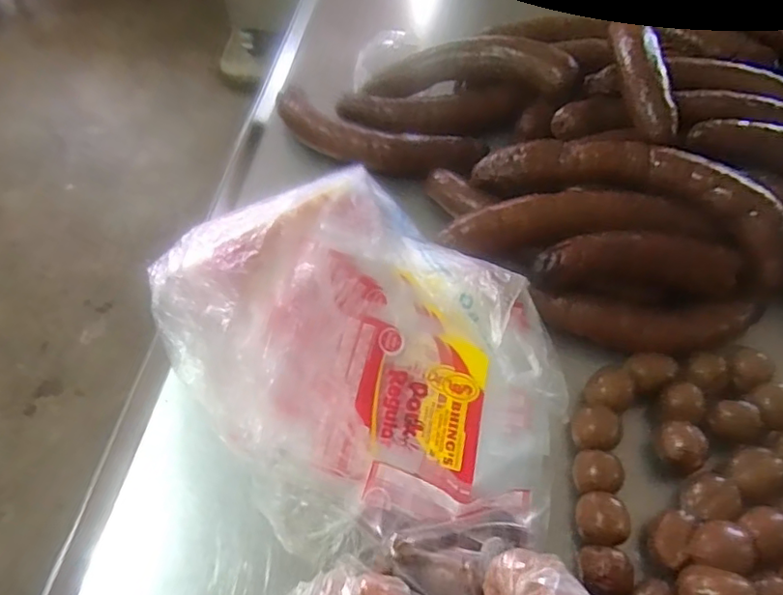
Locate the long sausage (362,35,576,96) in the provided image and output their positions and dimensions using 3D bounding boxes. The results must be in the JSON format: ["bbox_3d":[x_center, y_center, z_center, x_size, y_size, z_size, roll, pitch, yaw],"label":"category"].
[{"bbox_3d":[0.083,-0.245,0.616,0.217,0.035,0.061,6,57,24],"label":"long sausage"}]

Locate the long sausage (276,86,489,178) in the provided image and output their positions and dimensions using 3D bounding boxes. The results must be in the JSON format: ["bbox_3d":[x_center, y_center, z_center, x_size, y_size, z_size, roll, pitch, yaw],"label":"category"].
[{"bbox_3d":[-0.020,-0.162,0.595,0.225,0.031,0.063,19,61,13],"label":"long sausage"}]

